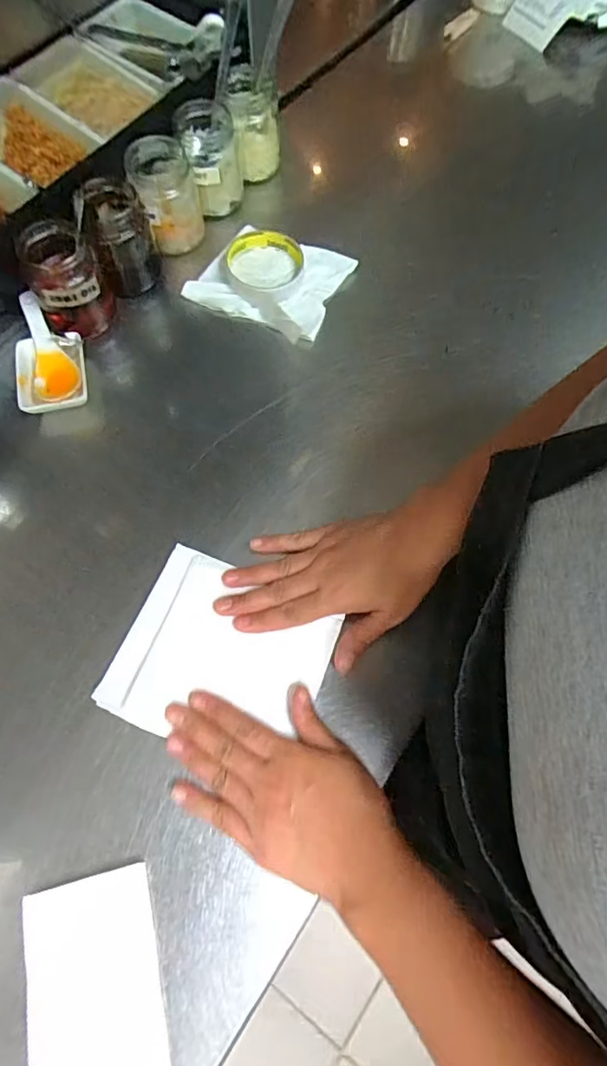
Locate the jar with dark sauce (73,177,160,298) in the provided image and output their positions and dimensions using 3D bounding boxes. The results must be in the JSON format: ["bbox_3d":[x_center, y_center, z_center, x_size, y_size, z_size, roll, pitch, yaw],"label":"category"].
[{"bbox_3d":[-0.178,-0.287,0.508,0.056,0.102,0.066,-19,69,-6],"label":"jar with dark sauce"}]

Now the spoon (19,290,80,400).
[{"bbox_3d":[-0.241,-0.172,0.474,0.038,0.025,0.118,-25,72,-11],"label":"spoon"}]

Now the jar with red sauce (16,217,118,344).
[{"bbox_3d":[-0.218,-0.229,0.483,0.064,0.091,0.065,-21,69,-7],"label":"jar with red sauce"}]

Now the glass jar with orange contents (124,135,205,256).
[{"bbox_3d":[-0.136,-0.337,0.516,0.060,0.084,0.059,0,68,1],"label":"glass jar with orange contents"}]

